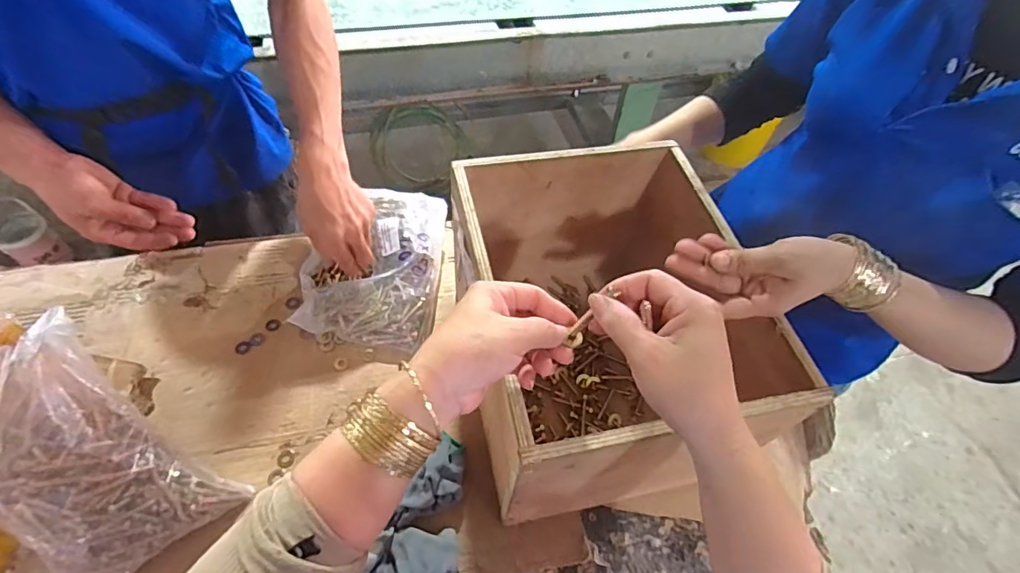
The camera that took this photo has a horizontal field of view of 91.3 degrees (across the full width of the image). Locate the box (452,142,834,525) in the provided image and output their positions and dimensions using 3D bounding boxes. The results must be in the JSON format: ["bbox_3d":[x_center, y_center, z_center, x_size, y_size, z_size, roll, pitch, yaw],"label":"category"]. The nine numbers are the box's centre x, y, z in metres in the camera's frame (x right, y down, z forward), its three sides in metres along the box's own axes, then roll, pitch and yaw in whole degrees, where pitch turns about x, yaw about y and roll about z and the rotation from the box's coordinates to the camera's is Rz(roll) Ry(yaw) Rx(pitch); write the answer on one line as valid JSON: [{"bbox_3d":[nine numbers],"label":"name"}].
[{"bbox_3d":[0.089,0.042,0.555,0.258,0.232,0.331,-8,55,-10],"label":"box"}]

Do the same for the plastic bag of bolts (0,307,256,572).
[{"bbox_3d":[-0.404,0.164,0.454,0.151,0.081,0.243,-40,99,-25],"label":"plastic bag of bolts"}]

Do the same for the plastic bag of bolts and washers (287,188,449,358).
[{"bbox_3d":[-0.192,-0.039,0.702,0.183,0.055,0.257,3,54,-3],"label":"plastic bag of bolts and washers"}]

